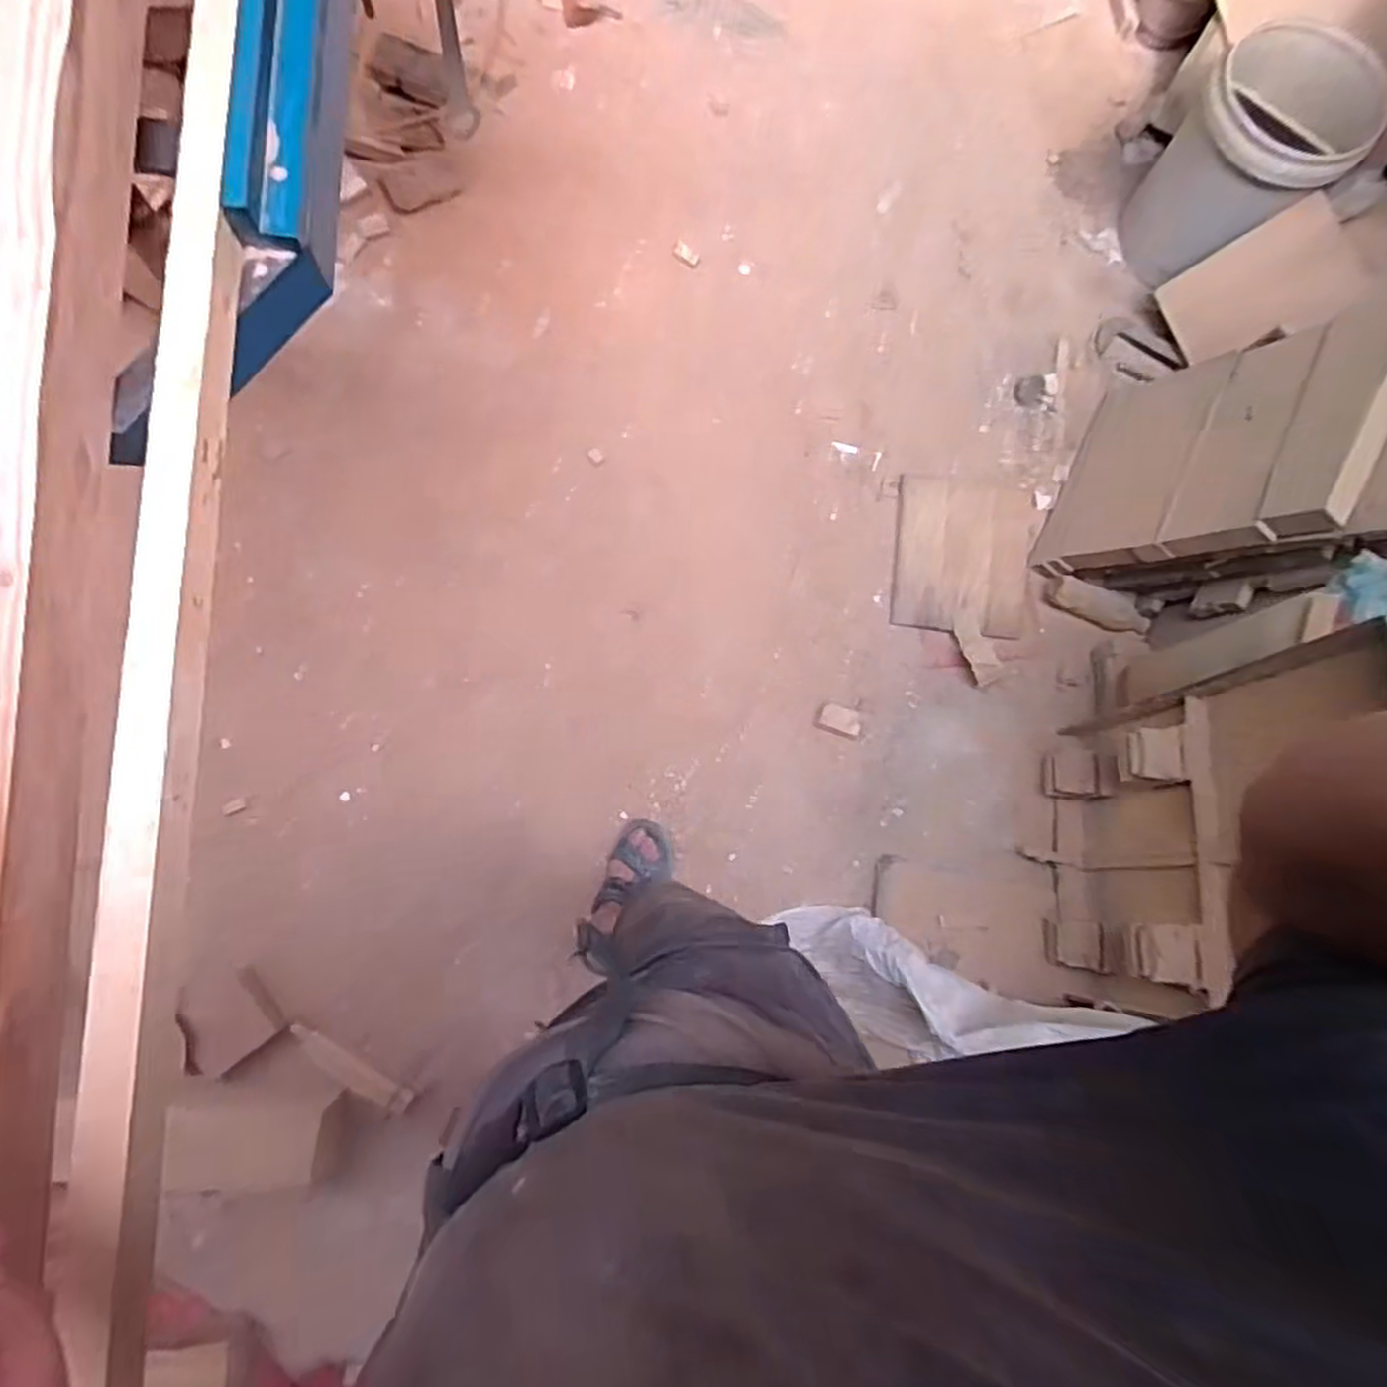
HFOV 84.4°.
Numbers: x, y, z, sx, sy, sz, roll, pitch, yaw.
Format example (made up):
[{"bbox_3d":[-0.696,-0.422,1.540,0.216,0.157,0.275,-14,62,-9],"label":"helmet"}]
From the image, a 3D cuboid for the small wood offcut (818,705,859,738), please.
[{"bbox_3d":[0.284,0.053,1.482,0.078,0.014,0.053,16,81,-3],"label":"small wood offcut"}]

